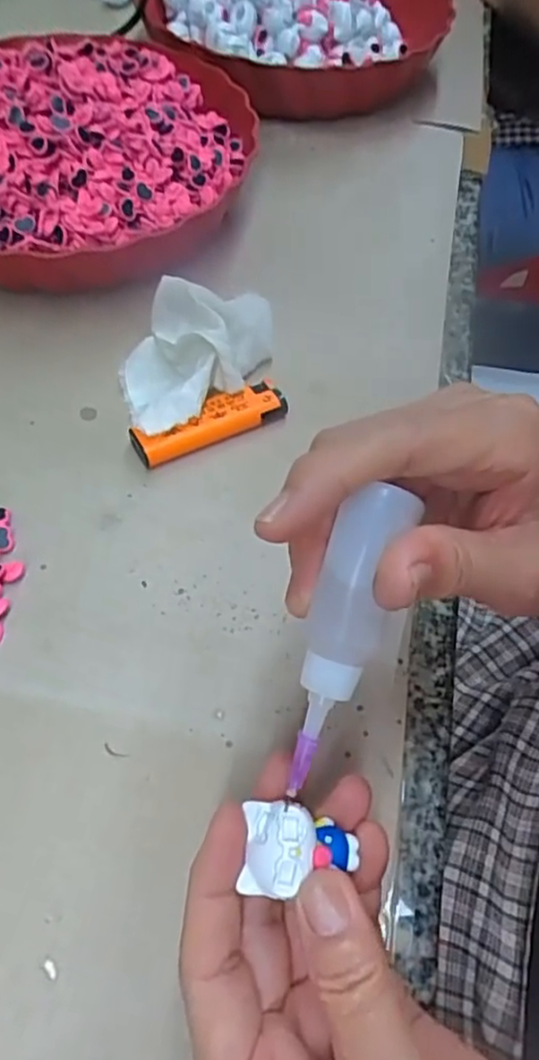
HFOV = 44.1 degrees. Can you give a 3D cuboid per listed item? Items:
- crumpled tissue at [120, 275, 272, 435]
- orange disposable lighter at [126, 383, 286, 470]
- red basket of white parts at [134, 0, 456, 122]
[{"bbox_3d":[-0.044,-0.092,0.347,0.065,0.044,0.099,22,59,10],"label":"crumpled tissue"},{"bbox_3d":[-0.031,-0.055,0.340,0.080,0.017,0.024,-24,62,-18],"label":"orange disposable lighter"},{"bbox_3d":[0.018,-0.400,0.528,0.224,0.052,0.250,16,58,7],"label":"red basket of white parts"}]

